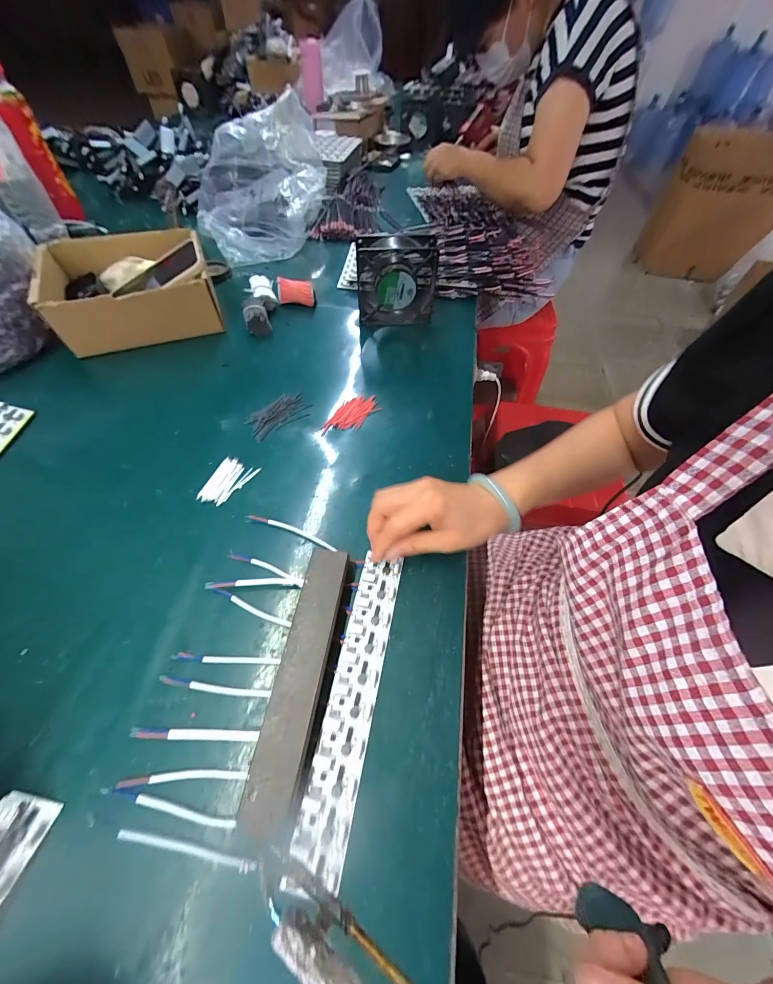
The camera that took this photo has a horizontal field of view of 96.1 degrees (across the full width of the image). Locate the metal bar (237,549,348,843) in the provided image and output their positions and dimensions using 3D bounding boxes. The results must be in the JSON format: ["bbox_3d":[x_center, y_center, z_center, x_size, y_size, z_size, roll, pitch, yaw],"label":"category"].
[{"bbox_3d":[-0.069,0.146,0.288,0.035,0.023,0.199,8,56,3],"label":"metal bar"}]

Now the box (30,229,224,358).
[{"bbox_3d":[-0.384,-0.307,0.534,0.221,0.097,0.173,-18,58,-14],"label":"box"}]

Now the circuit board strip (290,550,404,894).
[{"bbox_3d":[-0.026,0.161,0.291,0.038,0.006,0.221,11,56,5],"label":"circuit board strip"}]

